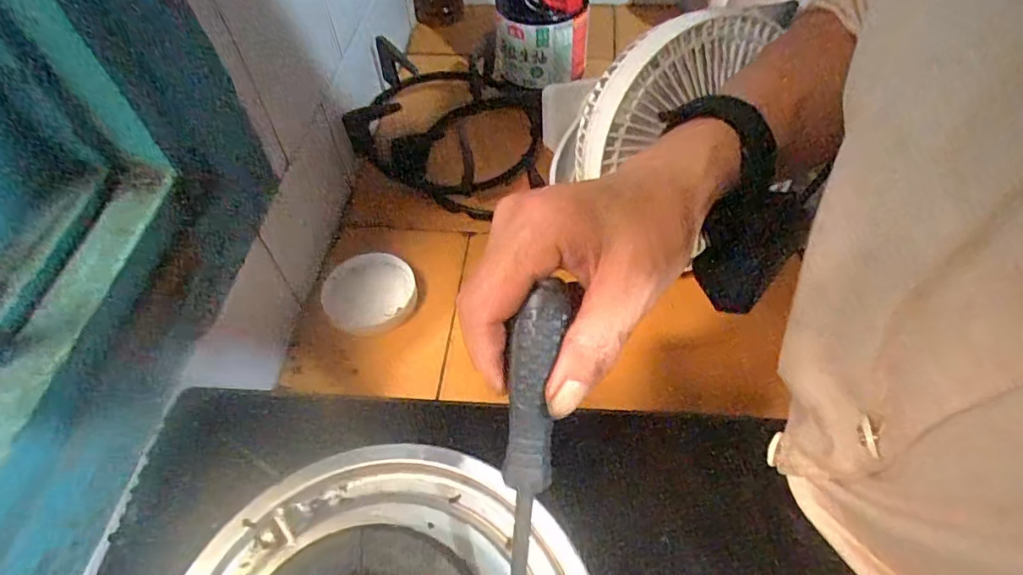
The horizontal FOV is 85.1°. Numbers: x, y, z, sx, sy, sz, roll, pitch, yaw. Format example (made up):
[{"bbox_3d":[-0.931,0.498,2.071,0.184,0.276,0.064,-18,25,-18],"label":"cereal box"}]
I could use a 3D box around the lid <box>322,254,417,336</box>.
[{"bbox_3d":[-0.122,0.005,0.481,0.076,0.010,0.076,-2,55,3],"label":"lid"}]

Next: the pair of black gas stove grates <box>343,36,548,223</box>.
[{"bbox_3d":[-0.066,-0.172,0.571,0.195,0.075,0.210,-2,55,3],"label":"pair of black gas stove grates"}]

